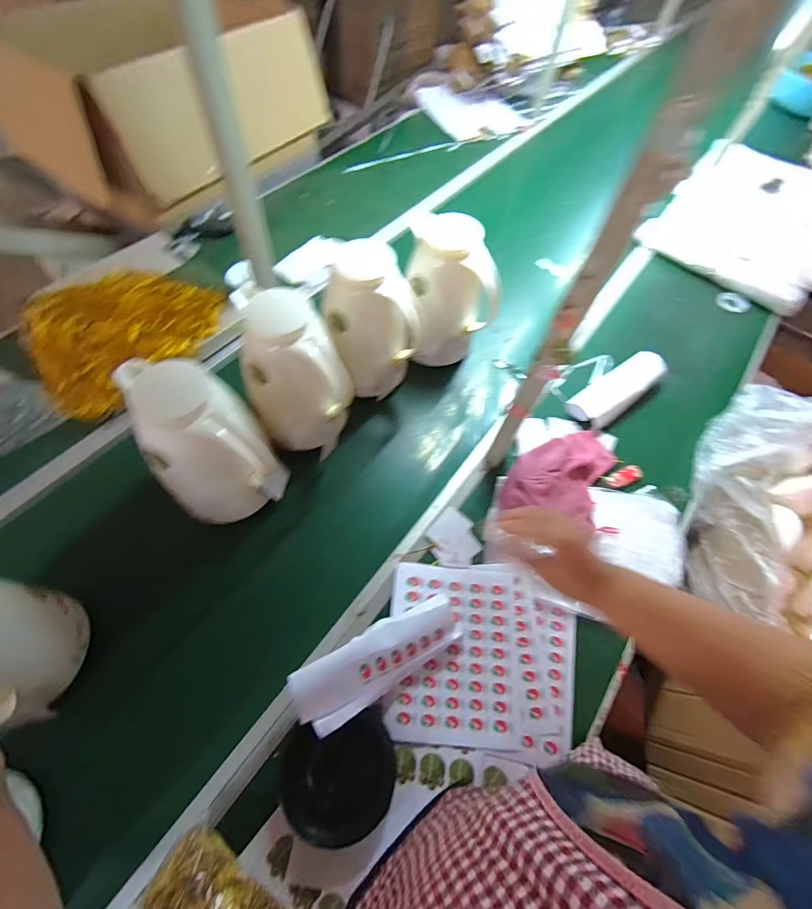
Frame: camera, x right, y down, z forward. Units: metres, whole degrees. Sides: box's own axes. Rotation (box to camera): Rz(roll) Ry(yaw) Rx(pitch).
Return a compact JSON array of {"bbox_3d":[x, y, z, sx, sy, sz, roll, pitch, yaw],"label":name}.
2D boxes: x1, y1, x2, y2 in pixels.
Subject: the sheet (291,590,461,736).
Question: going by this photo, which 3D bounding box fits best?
[{"bbox_3d":[-0.032,0.272,0.546,0.229,0.025,0.081,-24,89,-20],"label":"sheet"}]

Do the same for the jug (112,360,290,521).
[{"bbox_3d":[-0.285,-0.016,0.574,0.178,0.250,0.149,36,64,15],"label":"jug"}]

